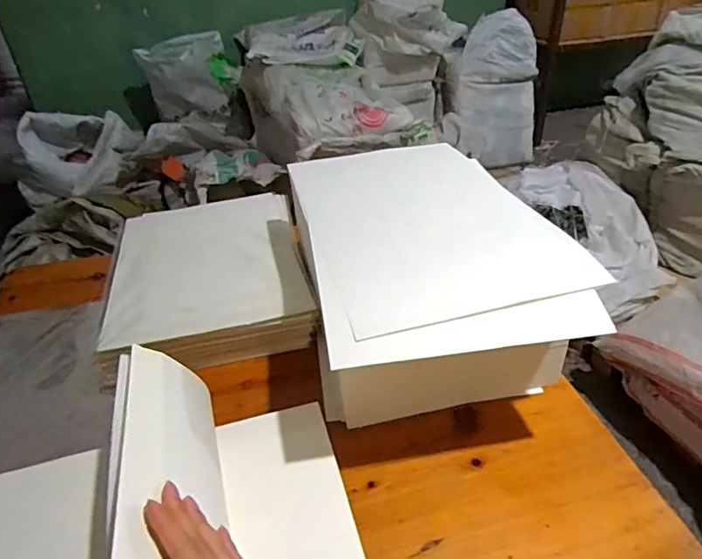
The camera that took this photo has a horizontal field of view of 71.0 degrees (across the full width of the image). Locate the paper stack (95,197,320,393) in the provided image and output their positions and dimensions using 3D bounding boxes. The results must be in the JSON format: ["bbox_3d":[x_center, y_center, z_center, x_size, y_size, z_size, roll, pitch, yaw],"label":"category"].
[{"bbox_3d":[-0.214,-0.014,0.752,0.278,0.058,0.383,-11,37,-12],"label":"paper stack"}]

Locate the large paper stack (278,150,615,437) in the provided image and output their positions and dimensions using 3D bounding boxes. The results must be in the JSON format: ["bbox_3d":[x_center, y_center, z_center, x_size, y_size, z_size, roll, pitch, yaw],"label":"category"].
[{"bbox_3d":[0.084,-0.005,0.642,0.289,0.177,0.443,-7,36,-6],"label":"large paper stack"}]

